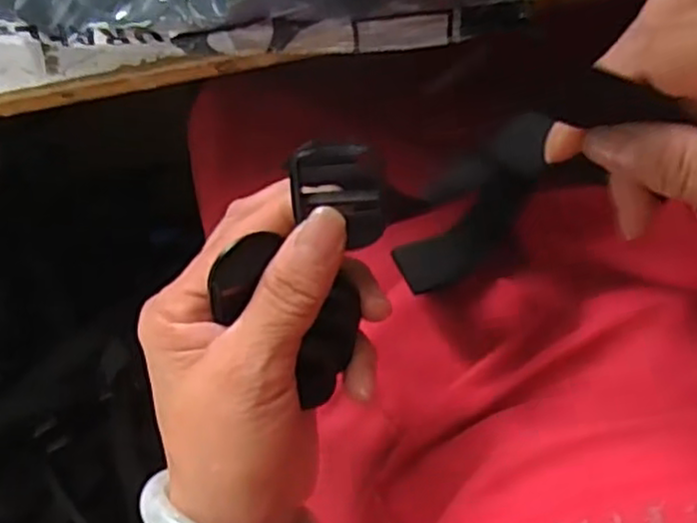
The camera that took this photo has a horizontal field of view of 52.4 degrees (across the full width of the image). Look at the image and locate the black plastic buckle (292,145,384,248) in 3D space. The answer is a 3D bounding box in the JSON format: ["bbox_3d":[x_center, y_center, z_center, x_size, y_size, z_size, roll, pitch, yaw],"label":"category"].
[{"bbox_3d":[-0.003,-0.021,0.237,0.029,0.013,0.032,-3,89,7],"label":"black plastic buckle"}]

